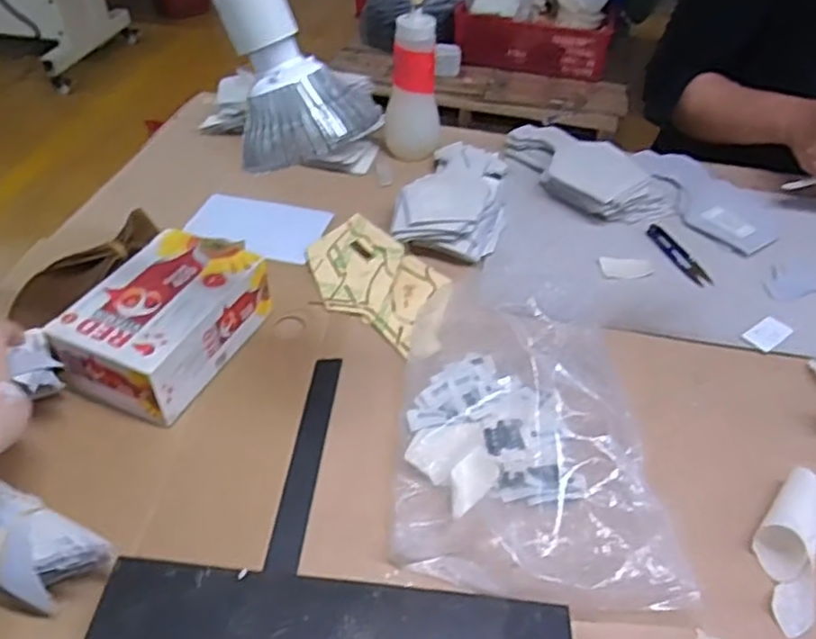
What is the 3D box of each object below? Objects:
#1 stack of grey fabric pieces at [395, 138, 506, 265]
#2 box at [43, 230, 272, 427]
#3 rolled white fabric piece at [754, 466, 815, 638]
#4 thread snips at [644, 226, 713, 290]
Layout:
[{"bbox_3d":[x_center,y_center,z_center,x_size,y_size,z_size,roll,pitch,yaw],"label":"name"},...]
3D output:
[{"bbox_3d":[0.055,-0.151,0.781,0.110,0.038,0.210,7,44,6],"label":"stack of grey fabric pieces"},{"bbox_3d":[-0.212,0.002,0.598,0.111,0.071,0.159,18,46,17],"label":"box"},{"bbox_3d":[0.280,0.156,0.486,0.046,0.030,0.128,24,48,22],"label":"rolled white fabric piece"},{"bbox_3d":[0.299,-0.072,0.754,0.026,0.004,0.105,-14,45,-16],"label":"thread snips"}]

